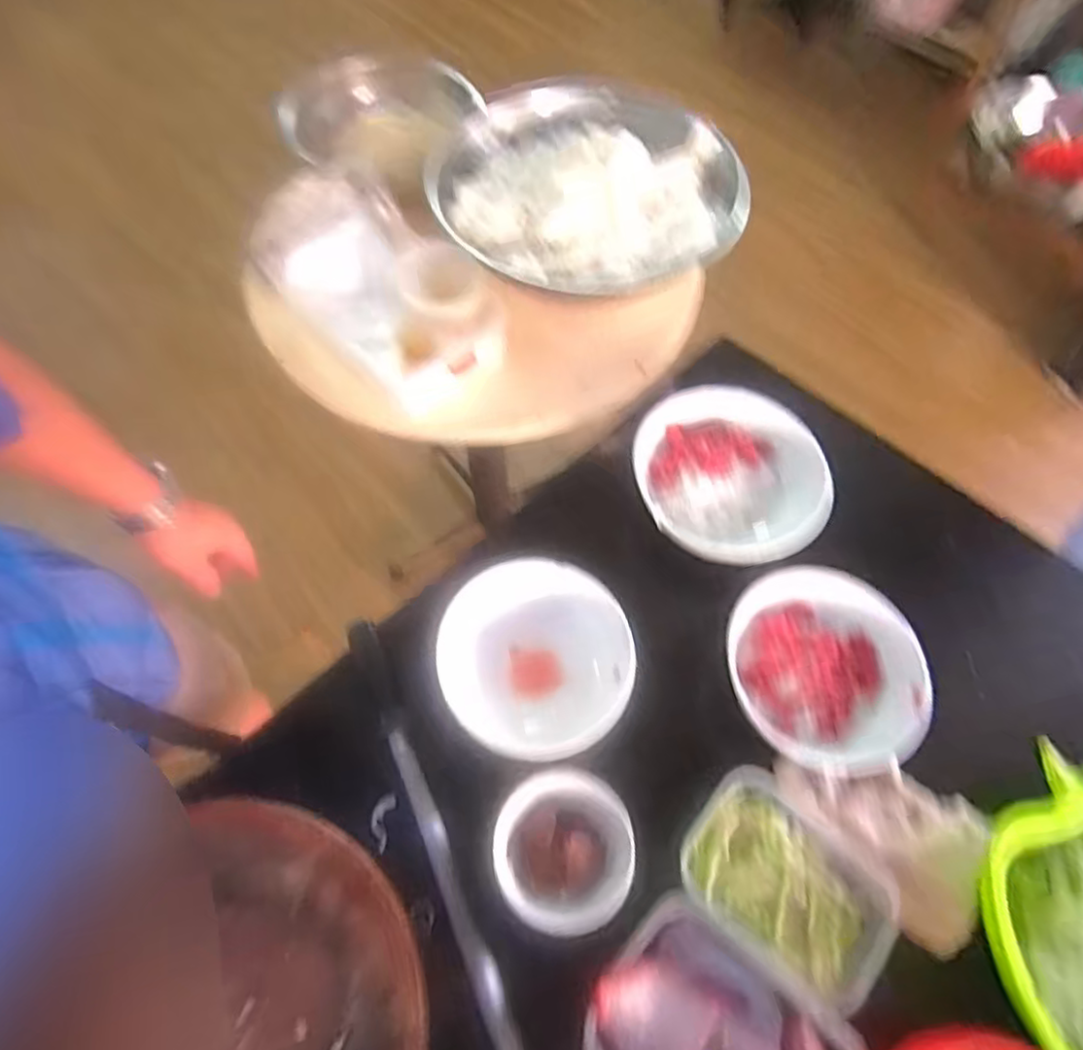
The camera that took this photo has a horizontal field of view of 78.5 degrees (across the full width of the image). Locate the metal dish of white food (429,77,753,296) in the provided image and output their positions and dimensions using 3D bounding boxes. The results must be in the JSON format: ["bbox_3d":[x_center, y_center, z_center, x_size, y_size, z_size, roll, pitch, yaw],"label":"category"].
[{"bbox_3d":[0.049,-0.407,0.782,0.345,0.047,0.356,0,61,-1],"label":"metal dish of white food"}]

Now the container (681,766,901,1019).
[{"bbox_3d":[0.192,0.283,0.522,0.156,0.043,0.117,36,66,17],"label":"container"}]

